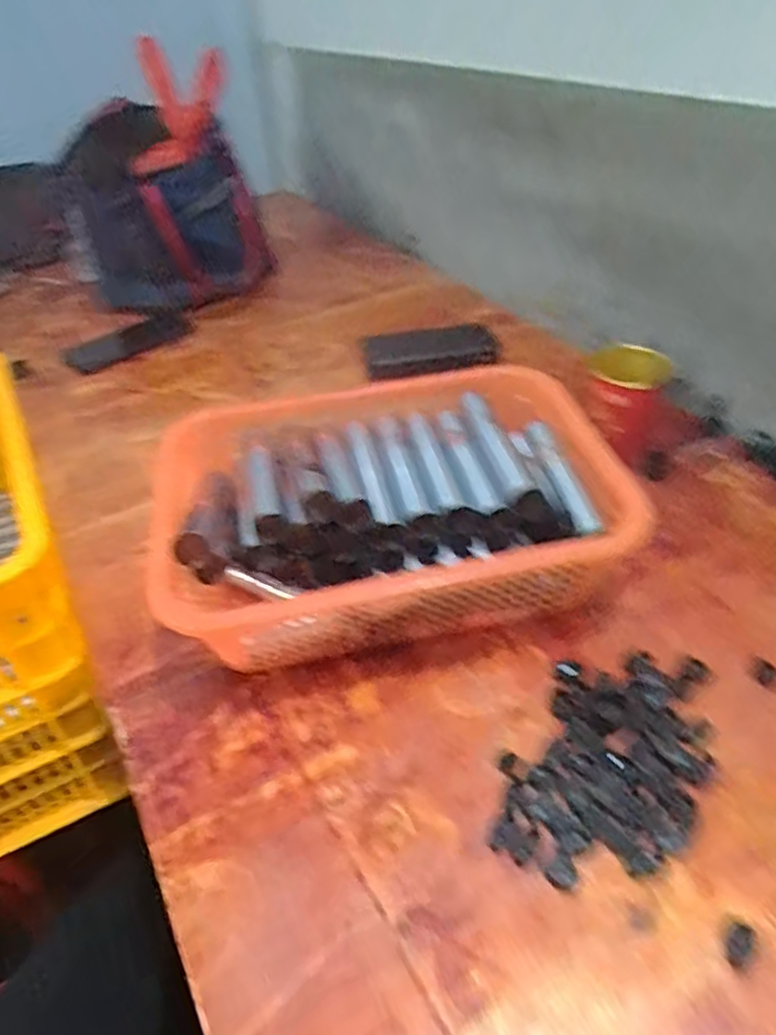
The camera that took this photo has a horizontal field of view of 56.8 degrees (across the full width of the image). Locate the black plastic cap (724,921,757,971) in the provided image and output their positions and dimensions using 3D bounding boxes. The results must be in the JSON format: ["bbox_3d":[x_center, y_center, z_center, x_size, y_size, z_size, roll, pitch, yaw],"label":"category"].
[{"bbox_3d":[0.176,0.213,0.359,0.013,0.004,0.024,14,45,24],"label":"black plastic cap"}]

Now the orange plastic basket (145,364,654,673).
[{"bbox_3d":[-0.016,-0.002,0.577,0.347,0.099,0.254,-11,41,-4],"label":"orange plastic basket"}]

